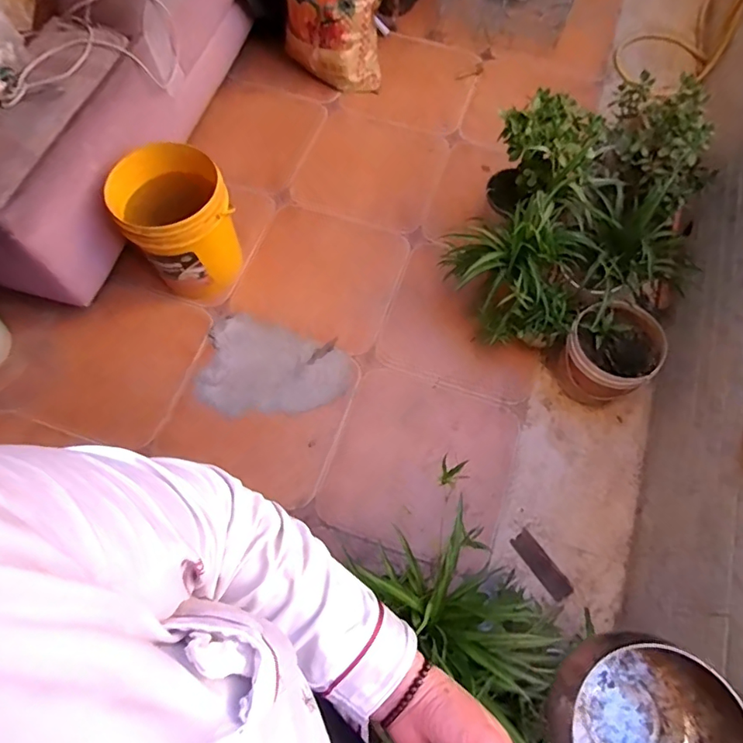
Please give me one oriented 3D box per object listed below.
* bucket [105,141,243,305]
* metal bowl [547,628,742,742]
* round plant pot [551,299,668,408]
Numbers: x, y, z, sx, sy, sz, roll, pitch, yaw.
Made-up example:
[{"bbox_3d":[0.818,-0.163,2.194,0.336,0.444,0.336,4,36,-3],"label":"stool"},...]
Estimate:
[{"bbox_3d":[-0.564,-0.430,1.516,0.288,0.409,0.271,0,66,0],"label":"bucket"},{"bbox_3d":[0.230,0.301,0.437,0.145,0.082,0.137,0,66,0],"label":"metal bowl"},{"bbox_3d":[0.659,-0.038,1.440,0.229,0.260,0.231,0,66,0],"label":"round plant pot"}]

